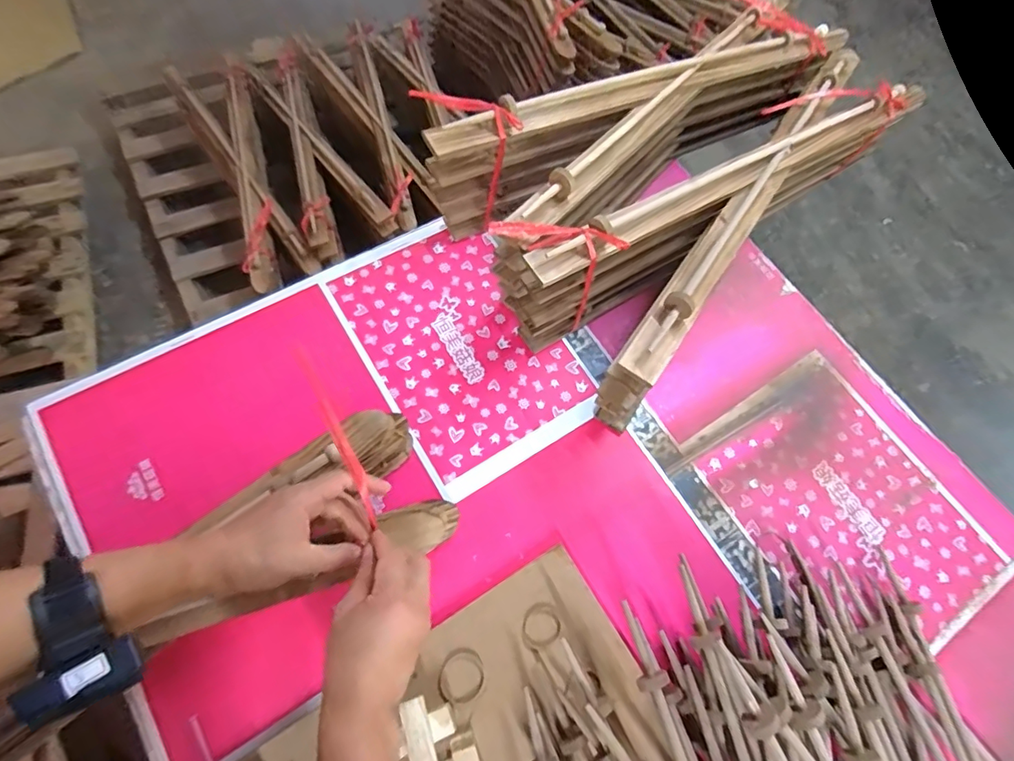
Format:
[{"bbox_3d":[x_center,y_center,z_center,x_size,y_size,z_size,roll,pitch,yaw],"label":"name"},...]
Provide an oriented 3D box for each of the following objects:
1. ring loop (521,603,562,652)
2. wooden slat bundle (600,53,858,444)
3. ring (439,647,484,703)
[{"bbox_3d":[0.042,0.306,0.631,0.052,0.004,0.047,-27,73,-14],"label":"ring loop"},{"bbox_3d":[0.336,-0.222,0.755,0.061,0.208,0.666,35,70,9],"label":"wooden slat bundle"},{"bbox_3d":[-0.054,0.354,0.603,0.057,0.004,0.055,2,68,-4],"label":"ring"}]

